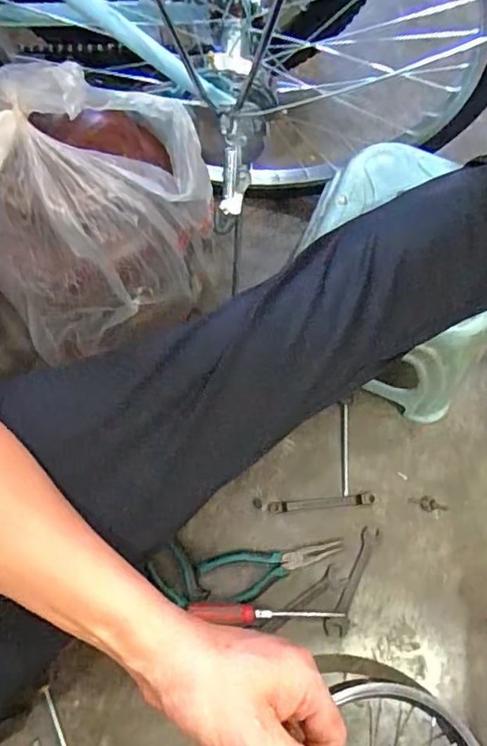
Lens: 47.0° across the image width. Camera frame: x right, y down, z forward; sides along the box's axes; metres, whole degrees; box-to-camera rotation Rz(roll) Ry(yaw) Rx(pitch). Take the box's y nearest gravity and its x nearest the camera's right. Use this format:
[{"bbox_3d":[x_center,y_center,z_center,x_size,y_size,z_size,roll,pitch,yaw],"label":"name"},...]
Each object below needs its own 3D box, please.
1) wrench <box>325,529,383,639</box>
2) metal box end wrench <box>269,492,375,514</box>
[{"bbox_3d":[0.145,0.274,0.735,0.028,0.006,0.143,25,77,7],"label":"wrench"},{"bbox_3d":[0.106,0.176,0.753,0.142,0.014,0.016,-6,75,-1],"label":"metal box end wrench"}]

